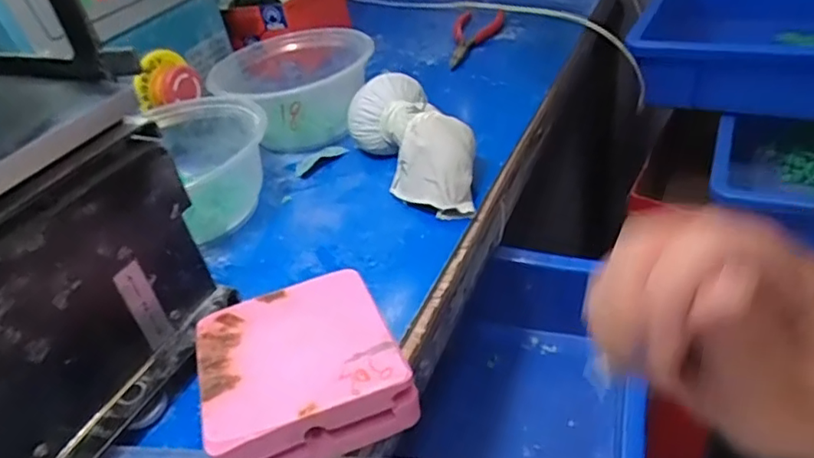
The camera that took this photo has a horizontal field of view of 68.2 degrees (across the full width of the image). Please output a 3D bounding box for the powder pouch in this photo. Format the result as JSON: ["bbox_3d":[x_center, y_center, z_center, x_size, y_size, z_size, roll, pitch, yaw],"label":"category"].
[{"bbox_3d":[0.007,-0.063,0.422,0.060,0.051,0.136,-22,36,-17],"label":"powder pouch"}]

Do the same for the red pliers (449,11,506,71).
[{"bbox_3d":[0.071,-0.196,0.609,0.051,0.019,0.134,-1,38,13],"label":"red pliers"}]

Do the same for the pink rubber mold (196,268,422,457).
[{"bbox_3d":[-0.050,0.064,0.284,0.086,0.038,0.096,-19,38,-11],"label":"pink rubber mold"}]

